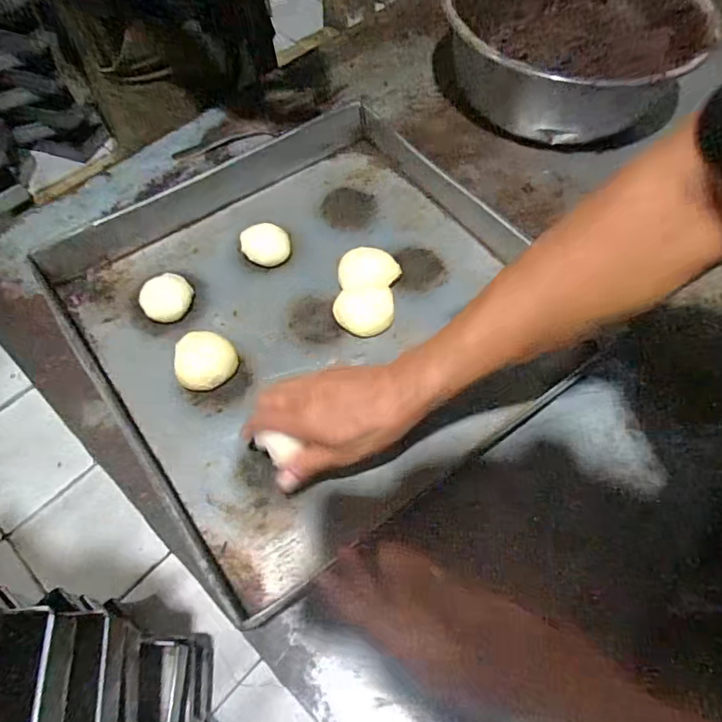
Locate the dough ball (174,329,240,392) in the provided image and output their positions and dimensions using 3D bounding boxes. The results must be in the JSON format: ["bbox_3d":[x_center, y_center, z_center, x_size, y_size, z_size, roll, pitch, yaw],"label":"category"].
[{"bbox_3d":[-0.159,-0.001,0.538,0.059,0.033,0.066,-26,61,-14],"label":"dough ball"}]

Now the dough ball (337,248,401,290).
[{"bbox_3d":[0.008,-0.103,0.604,0.072,0.023,0.050,-14,59,-7],"label":"dough ball"}]

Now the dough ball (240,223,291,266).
[{"bbox_3d":[-0.110,-0.134,0.612,0.056,0.026,0.045,1,58,2],"label":"dough ball"}]

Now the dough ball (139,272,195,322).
[{"bbox_3d":[-0.212,-0.070,0.580,0.054,0.024,0.045,-30,62,-16],"label":"dough ball"}]

